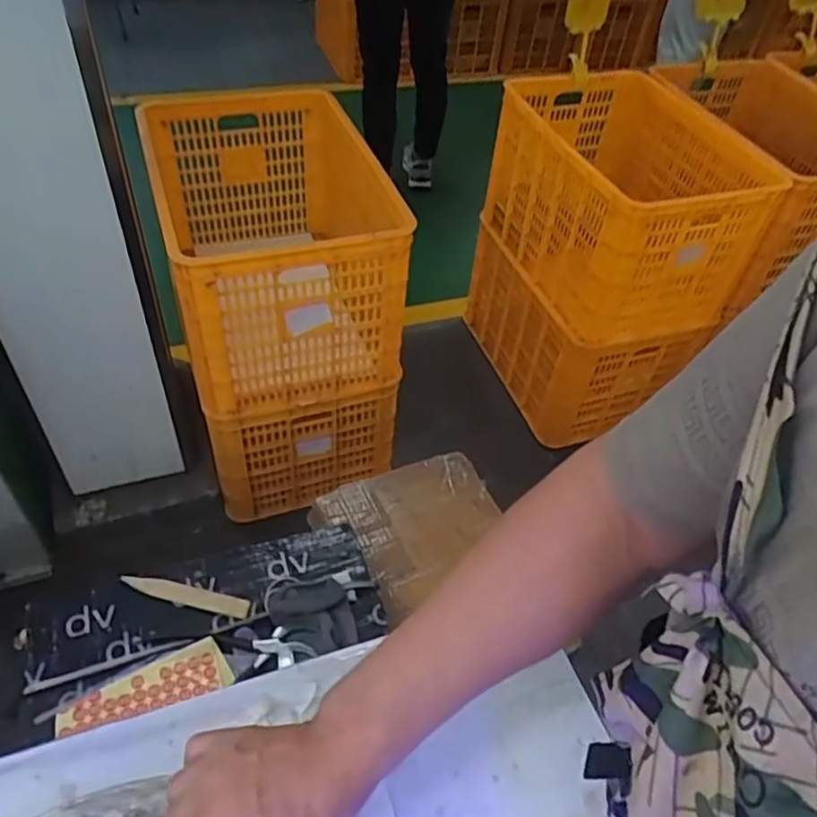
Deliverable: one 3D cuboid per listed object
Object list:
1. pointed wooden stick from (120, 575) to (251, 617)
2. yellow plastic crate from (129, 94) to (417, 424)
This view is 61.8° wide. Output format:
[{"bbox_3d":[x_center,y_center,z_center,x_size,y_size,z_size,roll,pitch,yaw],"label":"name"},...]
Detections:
[{"bbox_3d":[-0.254,0.213,0.779,0.153,0.006,0.022,9,62,8],"label":"pointed wooden stick"},{"bbox_3d":[-0.293,-0.356,1.467,0.462,0.391,0.651,-9,48,-14],"label":"yellow plastic crate"}]

